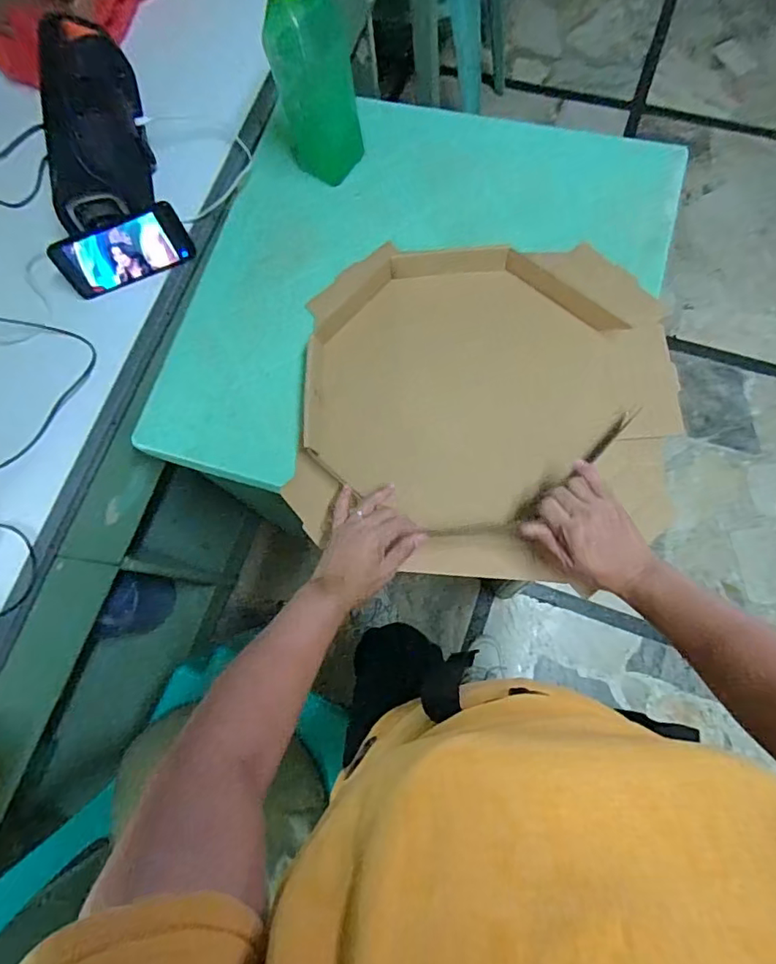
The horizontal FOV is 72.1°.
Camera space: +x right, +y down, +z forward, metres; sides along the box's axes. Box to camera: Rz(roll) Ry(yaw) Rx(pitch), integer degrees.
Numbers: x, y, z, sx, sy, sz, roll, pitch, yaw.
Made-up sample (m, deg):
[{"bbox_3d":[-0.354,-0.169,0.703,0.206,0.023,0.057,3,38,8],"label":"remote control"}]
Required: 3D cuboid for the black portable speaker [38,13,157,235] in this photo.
[{"bbox_3d":[-0.370,-0.457,0.691,0.092,0.151,0.286,-6,77,1],"label":"black portable speaker"}]

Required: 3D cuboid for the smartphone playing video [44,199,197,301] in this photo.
[{"bbox_3d":[-0.342,-0.297,0.691,0.164,0.074,0.014,-21,51,1],"label":"smartphone playing video"}]

